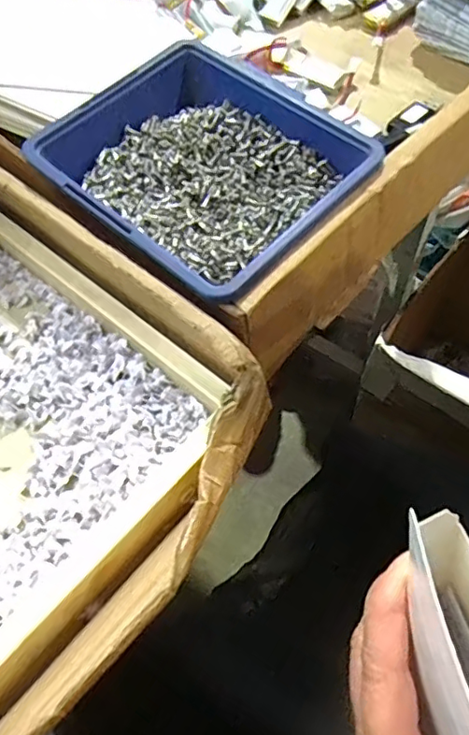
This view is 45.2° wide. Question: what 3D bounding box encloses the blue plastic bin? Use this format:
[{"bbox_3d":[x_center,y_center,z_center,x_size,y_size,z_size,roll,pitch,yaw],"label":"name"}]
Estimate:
[{"bbox_3d":[-0.016,-0.099,0.290,0.143,0.039,0.125,40,70,23],"label":"blue plastic bin"}]

